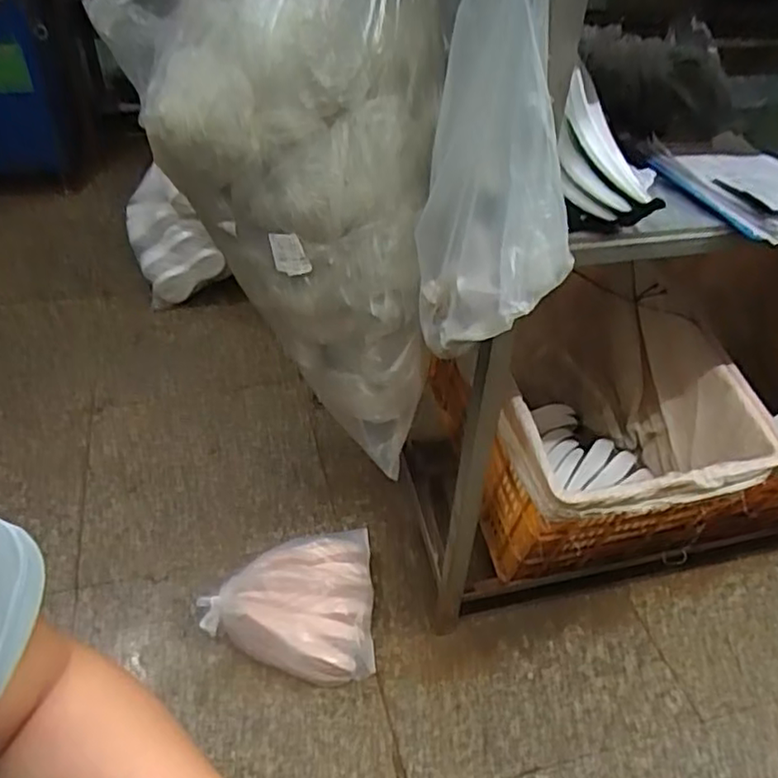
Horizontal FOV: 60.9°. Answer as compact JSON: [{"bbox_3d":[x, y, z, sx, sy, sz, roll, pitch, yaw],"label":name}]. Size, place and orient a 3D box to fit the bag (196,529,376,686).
[{"bbox_3d":[-0.217,0.462,1.448,0.355,0.118,0.325,-1,41,-4],"label":"bag"}]

